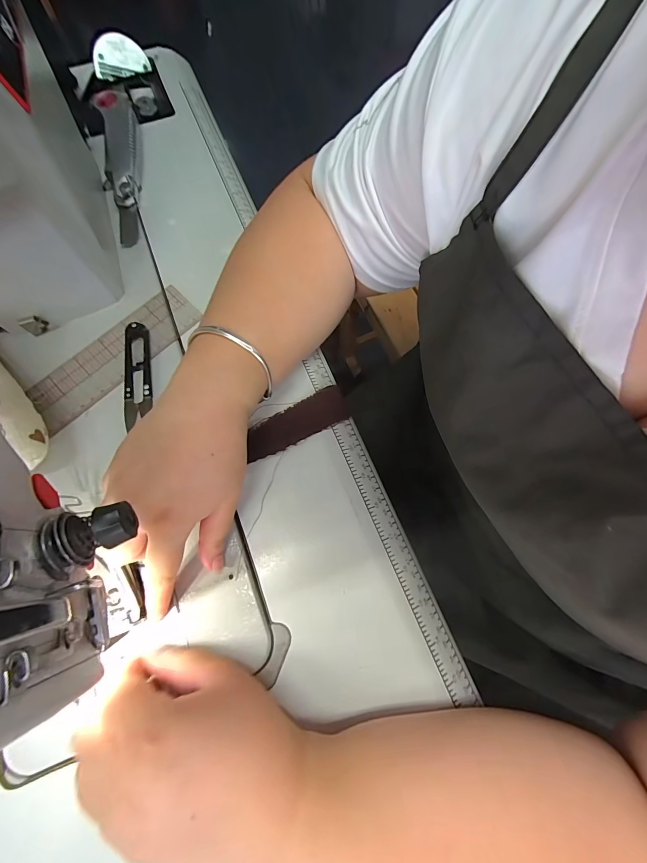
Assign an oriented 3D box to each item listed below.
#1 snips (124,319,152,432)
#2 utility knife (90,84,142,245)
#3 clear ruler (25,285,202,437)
[{"bbox_3d":[-0.159,-0.049,0.298,0.022,0.012,0.092,-8,71,-5],"label":"snips"},{"bbox_3d":[-0.214,-0.280,0.366,0.036,0.030,0.201,-12,73,-4],"label":"utility knife"},{"bbox_3d":[-0.183,-0.069,0.309,0.153,0.005,0.051,-43,77,-15],"label":"clear ruler"}]

